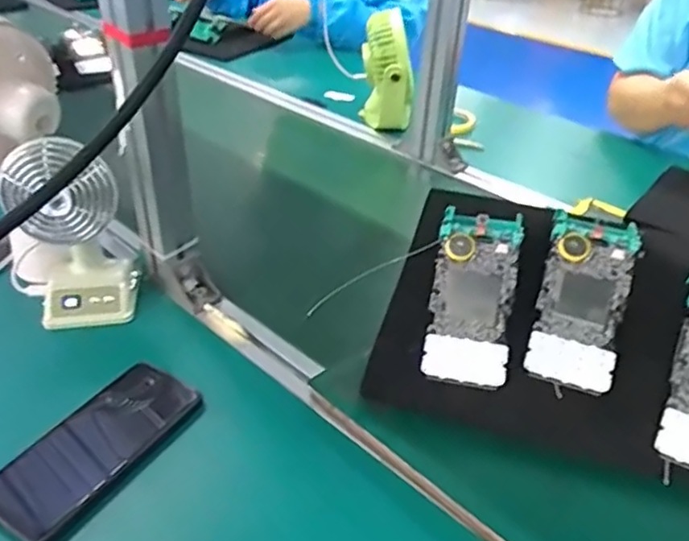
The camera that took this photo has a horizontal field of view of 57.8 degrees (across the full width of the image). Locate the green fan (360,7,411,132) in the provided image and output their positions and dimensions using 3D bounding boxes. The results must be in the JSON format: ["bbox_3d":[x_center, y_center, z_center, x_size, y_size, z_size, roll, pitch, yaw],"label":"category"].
[{"bbox_3d":[0.068,-0.308,0.980,0.082,0.164,0.119,5,35,2],"label":"green fan"}]

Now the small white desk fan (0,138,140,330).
[{"bbox_3d":[-0.257,-0.039,0.565,0.111,0.160,0.078,-7,37,-14],"label":"small white desk fan"}]

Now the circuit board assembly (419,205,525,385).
[{"bbox_3d":[0.109,0.021,0.529,0.068,0.015,0.154,9,69,8],"label":"circuit board assembly"}]

